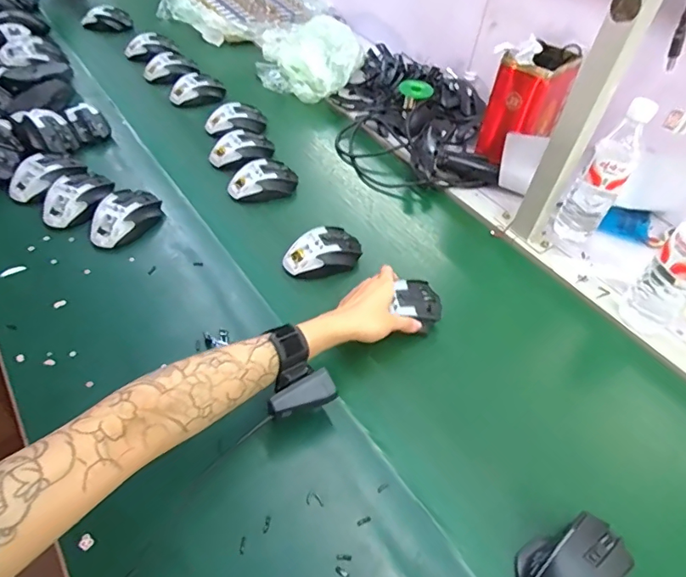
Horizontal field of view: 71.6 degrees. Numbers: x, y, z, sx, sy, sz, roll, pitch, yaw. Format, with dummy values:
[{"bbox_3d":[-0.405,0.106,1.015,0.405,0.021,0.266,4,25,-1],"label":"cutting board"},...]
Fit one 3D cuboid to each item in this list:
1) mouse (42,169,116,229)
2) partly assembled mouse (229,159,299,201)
[{"bbox_3d":[-0.400,-0.139,0.714,0.077,0.032,0.115,20,49,11],"label":"mouse"},{"bbox_3d":[-0.133,-0.181,0.801,0.120,0.046,0.063,-18,52,-21],"label":"partly assembled mouse"}]

